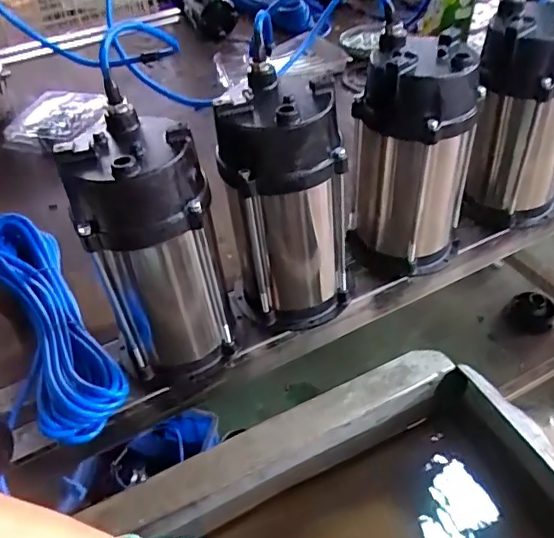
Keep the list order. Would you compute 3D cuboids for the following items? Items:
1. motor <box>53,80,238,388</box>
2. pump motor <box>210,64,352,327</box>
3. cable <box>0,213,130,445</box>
[{"bbox_3d":[-0.120,-0.010,0.555,0.116,0.260,0.116,-14,44,-10],"label":"motor"},{"bbox_3d":[0.012,-0.062,0.596,0.129,0.250,0.109,-5,44,-1],"label":"pump motor"},{"bbox_3d":[-0.271,0.046,0.660,0.092,0.052,0.366,-24,47,-19],"label":"cable"}]

